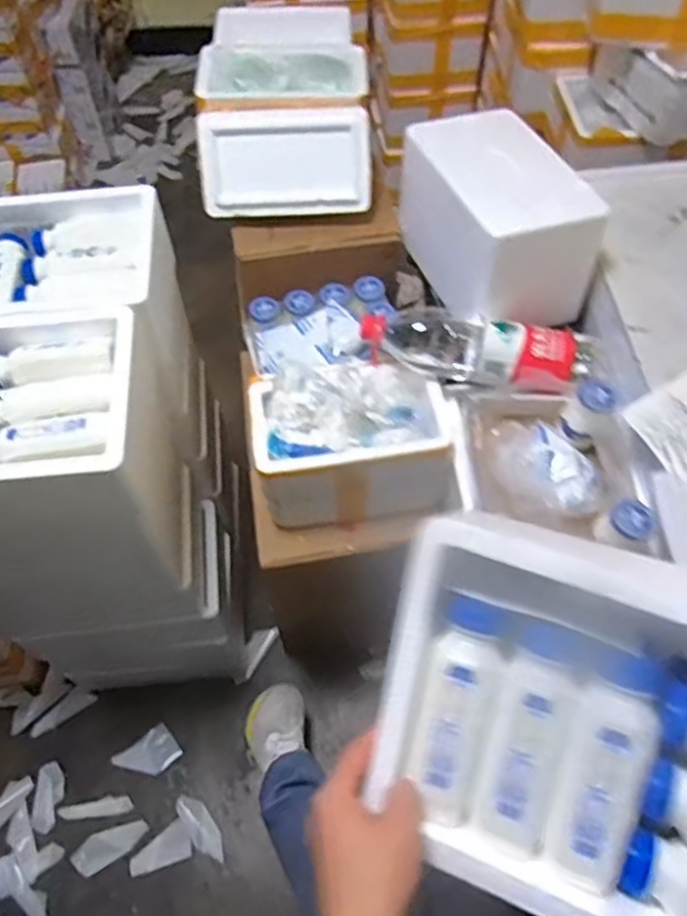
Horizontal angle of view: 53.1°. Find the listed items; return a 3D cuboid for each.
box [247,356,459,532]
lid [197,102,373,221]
[{"bbox_3d":[0.013,-0.024,0.956,0.260,0.202,0.159,-7,59,-4],"label":"box"},{"bbox_3d":[-0.088,-0.450,1.049,0.254,0.156,0.032,-3,17,1],"label":"lid"}]

